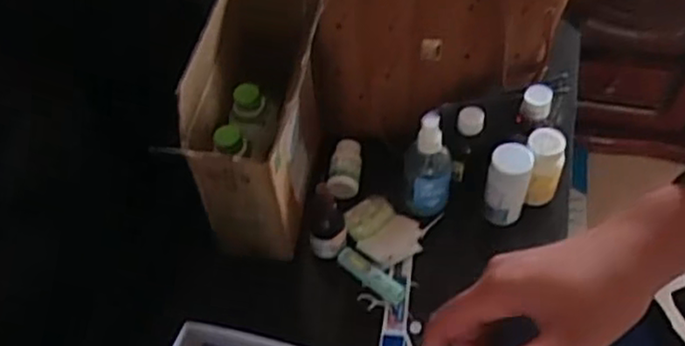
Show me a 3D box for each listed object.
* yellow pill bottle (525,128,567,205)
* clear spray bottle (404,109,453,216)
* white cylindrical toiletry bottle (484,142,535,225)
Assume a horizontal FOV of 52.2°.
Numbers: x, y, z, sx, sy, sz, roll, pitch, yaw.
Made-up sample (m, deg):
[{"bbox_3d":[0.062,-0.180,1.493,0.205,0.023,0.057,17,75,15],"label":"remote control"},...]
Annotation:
[{"bbox_3d":[0.245,-0.005,0.864,0.051,0.098,0.051,17,55,16],"label":"yellow pill bottle"},{"bbox_3d":[0.103,-0.009,0.830,0.057,0.134,0.050,1,53,4],"label":"clear spray bottle"},{"bbox_3d":[0.200,0.014,0.850,0.050,0.106,0.052,-1,52,2],"label":"white cylindrical toiletry bottle"}]

